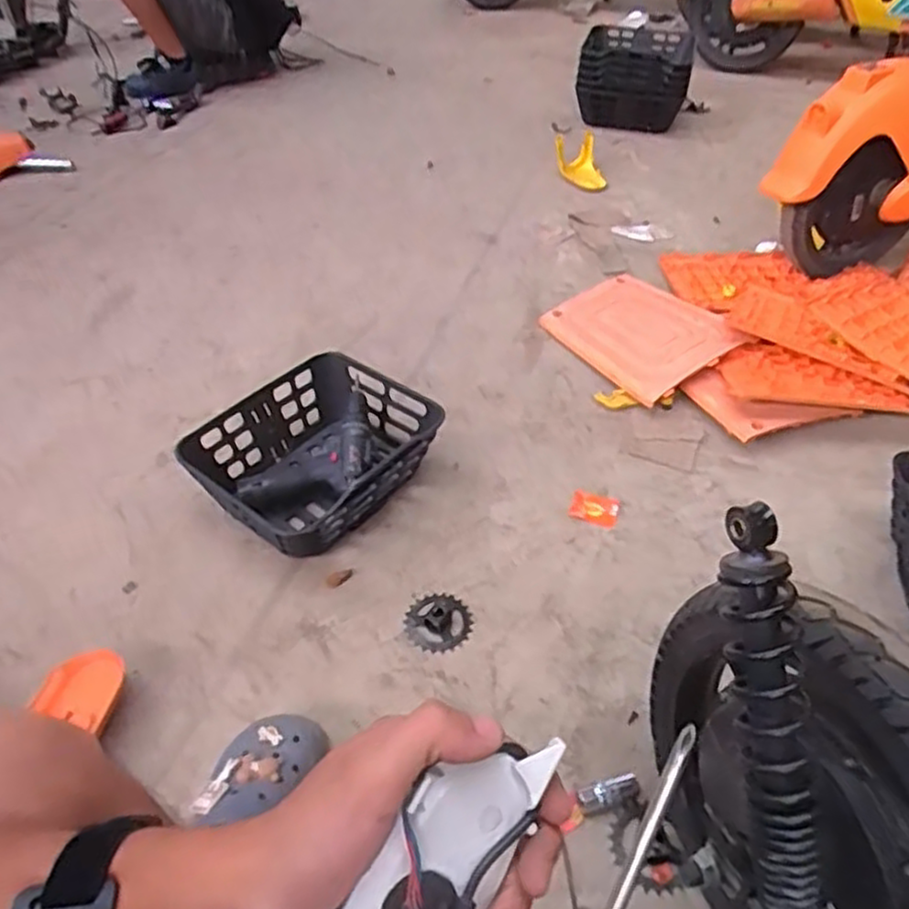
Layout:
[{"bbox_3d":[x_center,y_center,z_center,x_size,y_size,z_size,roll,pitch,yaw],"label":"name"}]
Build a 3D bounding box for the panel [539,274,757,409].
[{"bbox_3d":[0.352,-0.237,1.367,0.263,0.026,0.321,-31,47,-17],"label":"panel"}]

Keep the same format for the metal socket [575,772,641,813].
[{"bbox_3d":[0.163,0.364,0.773,0.069,0.022,0.024,-11,45,-14],"label":"metal socket"}]

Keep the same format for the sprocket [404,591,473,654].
[{"bbox_3d":[-0.020,0.217,0.934,0.085,0.008,0.086,1,44,-1],"label":"sprocket"}]

